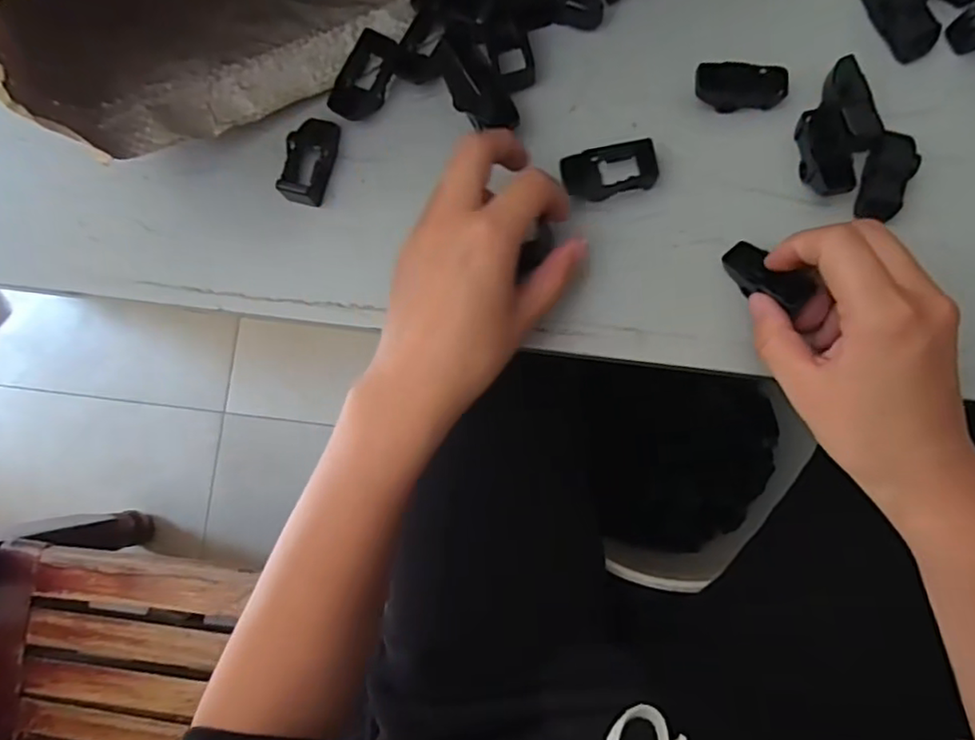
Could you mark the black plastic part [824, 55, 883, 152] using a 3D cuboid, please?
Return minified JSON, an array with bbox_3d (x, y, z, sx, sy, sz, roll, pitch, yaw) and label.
[{"bbox_3d":[0.184,-0.134,0.310,0.019,0.017,0.047,-18,81,5],"label":"black plastic part"}]

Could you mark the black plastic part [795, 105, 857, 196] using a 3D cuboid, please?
[{"bbox_3d":[0.172,-0.110,0.307,0.020,0.015,0.047,-4,72,6],"label":"black plastic part"}]

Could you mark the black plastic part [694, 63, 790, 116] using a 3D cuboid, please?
[{"bbox_3d":[0.133,-0.148,0.318,0.046,0.015,0.023,1,83,8],"label":"black plastic part"}]

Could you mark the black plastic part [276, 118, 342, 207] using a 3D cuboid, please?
[{"bbox_3d":[-0.101,-0.118,0.342,0.024,0.014,0.050,11,84,9],"label":"black plastic part"}]

